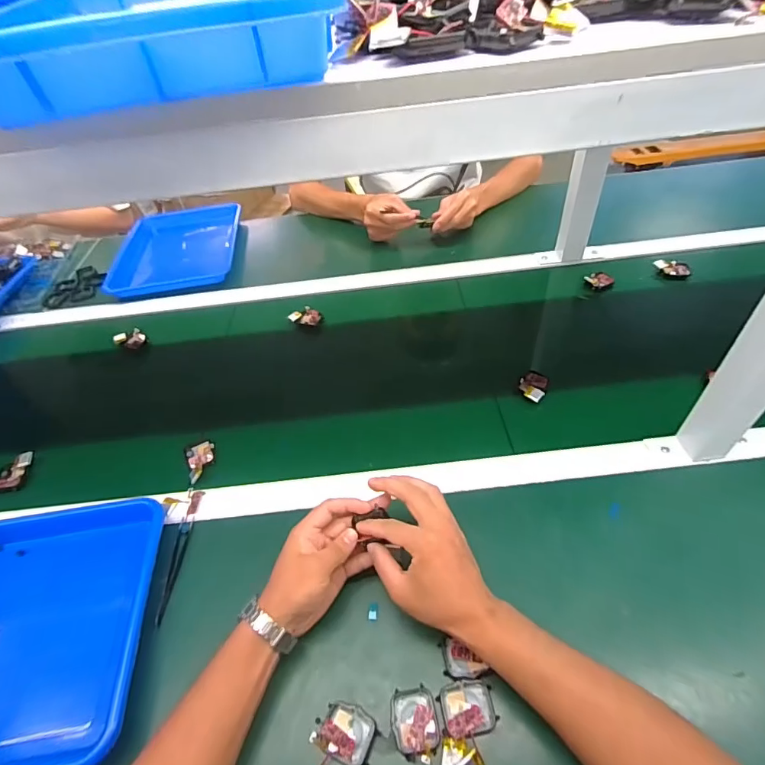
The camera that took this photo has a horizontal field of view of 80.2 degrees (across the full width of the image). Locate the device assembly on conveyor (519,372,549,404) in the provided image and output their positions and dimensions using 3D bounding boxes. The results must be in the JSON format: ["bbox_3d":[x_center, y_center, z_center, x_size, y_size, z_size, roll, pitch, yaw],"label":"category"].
[{"bbox_3d":[0.212,0.005,0.638,0.037,0.013,0.053,18,52,22],"label":"device assembly on conveyor"}]

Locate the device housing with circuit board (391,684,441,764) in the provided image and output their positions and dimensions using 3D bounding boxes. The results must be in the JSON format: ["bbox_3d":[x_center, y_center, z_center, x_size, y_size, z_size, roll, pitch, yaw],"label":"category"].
[{"bbox_3d":[0.029,0.295,0.393,0.038,0.010,0.052,-11,47,-3],"label":"device housing with circuit board"}]

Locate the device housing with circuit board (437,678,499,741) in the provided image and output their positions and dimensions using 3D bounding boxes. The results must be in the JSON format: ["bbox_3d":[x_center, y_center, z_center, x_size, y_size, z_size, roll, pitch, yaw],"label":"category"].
[{"bbox_3d":[0.074,0.284,0.396,0.047,0.011,0.040,-9,47,-2],"label":"device housing with circuit board"}]

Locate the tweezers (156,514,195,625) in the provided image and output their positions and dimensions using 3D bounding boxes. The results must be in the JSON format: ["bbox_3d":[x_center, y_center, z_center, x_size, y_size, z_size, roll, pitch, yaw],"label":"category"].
[{"bbox_3d":[-0.231,0.206,0.509,0.015,0.012,0.120,-7,47,0],"label":"tweezers"}]

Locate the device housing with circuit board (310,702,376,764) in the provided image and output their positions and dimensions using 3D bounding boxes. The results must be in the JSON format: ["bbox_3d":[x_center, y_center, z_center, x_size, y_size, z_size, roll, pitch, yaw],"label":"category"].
[{"bbox_3d":[-0.033,0.303,0.394,0.049,0.016,0.040,10,49,16],"label":"device housing with circuit board"}]

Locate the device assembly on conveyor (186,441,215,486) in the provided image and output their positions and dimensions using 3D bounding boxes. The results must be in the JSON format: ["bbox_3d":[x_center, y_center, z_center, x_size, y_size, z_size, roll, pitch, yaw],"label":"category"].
[{"bbox_3d":[-0.240,0.105,0.601,0.034,0.011,0.059,-16,47,-8],"label":"device assembly on conveyor"}]

